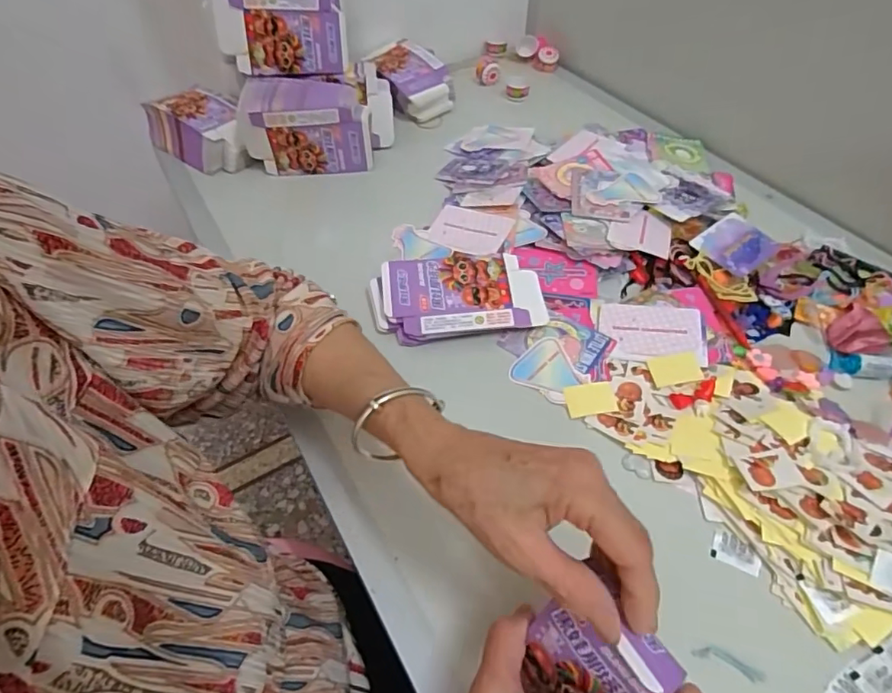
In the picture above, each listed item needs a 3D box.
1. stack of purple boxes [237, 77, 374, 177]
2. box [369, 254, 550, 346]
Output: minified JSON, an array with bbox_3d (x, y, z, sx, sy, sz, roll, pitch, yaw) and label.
[{"bbox_3d":[-0.169,-0.269,0.652,0.151,0.091,0.067,-1,51,-2],"label":"stack of purple boxes"},{"bbox_3d":[0.010,-0.048,0.502,0.157,0.024,0.084,-4,51,-4],"label":"box"}]

